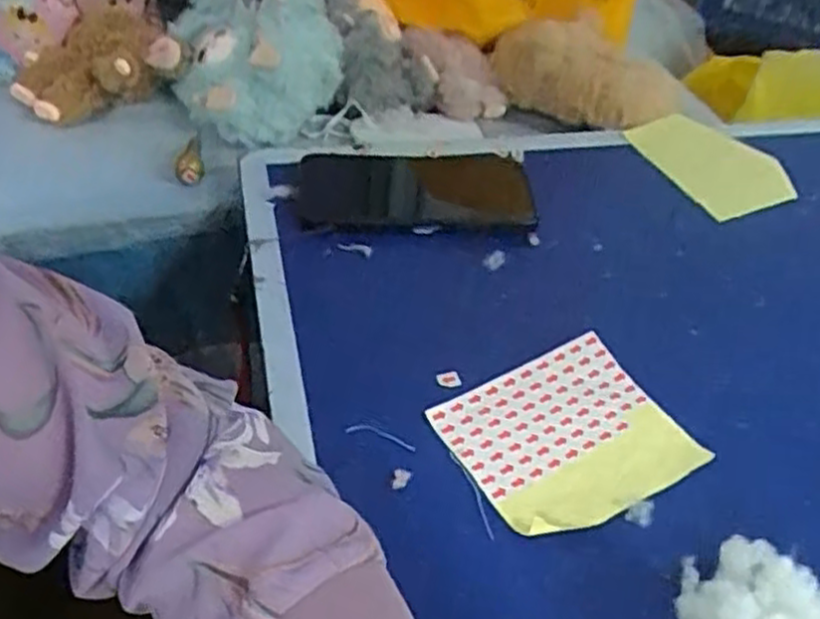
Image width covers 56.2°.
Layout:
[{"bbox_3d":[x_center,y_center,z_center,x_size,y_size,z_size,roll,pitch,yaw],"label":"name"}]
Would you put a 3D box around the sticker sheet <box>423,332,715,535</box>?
[{"bbox_3d":[0.085,0.066,0.412,0.117,0.010,0.099,-21,50,-25],"label":"sticker sheet"}]

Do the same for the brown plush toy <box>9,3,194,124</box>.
[{"bbox_3d":[-0.252,-0.196,0.626,0.126,0.071,0.074,-24,51,-27],"label":"brown plush toy"}]

